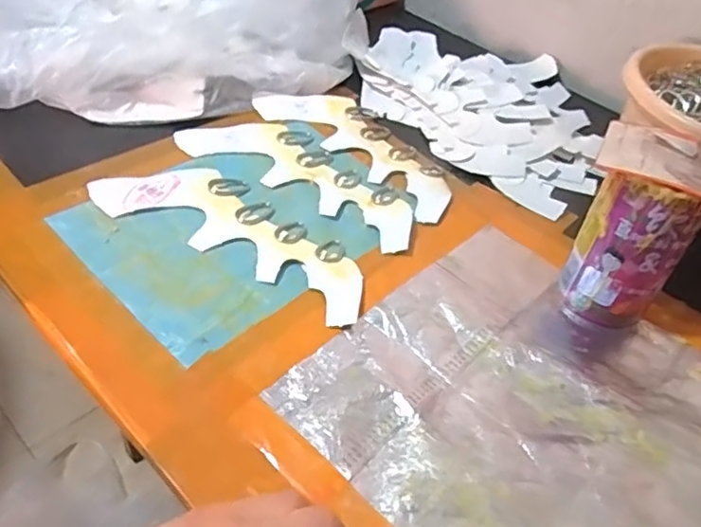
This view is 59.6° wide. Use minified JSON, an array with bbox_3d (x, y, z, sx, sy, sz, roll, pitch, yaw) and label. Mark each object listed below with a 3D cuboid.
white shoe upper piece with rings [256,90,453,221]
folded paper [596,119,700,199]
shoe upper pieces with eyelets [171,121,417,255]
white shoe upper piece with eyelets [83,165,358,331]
[{"bbox_3d":[0.011,-0.107,0.550,0.088,0.004,0.215,-28,54,-30],"label":"white shoe upper piece with rings"},{"bbox_3d":[0.201,-0.059,0.371,0.094,0.013,0.067,25,46,17],"label":"folded paper"},{"bbox_3d":[-0.036,-0.077,0.515,0.219,0.004,0.083,30,49,21],"label":"shoe upper pieces with eyelets"},{"bbox_3d":[-0.081,-0.027,0.454,0.219,0.008,0.081,25,47,17],"label":"white shoe upper piece with eyelets"}]

